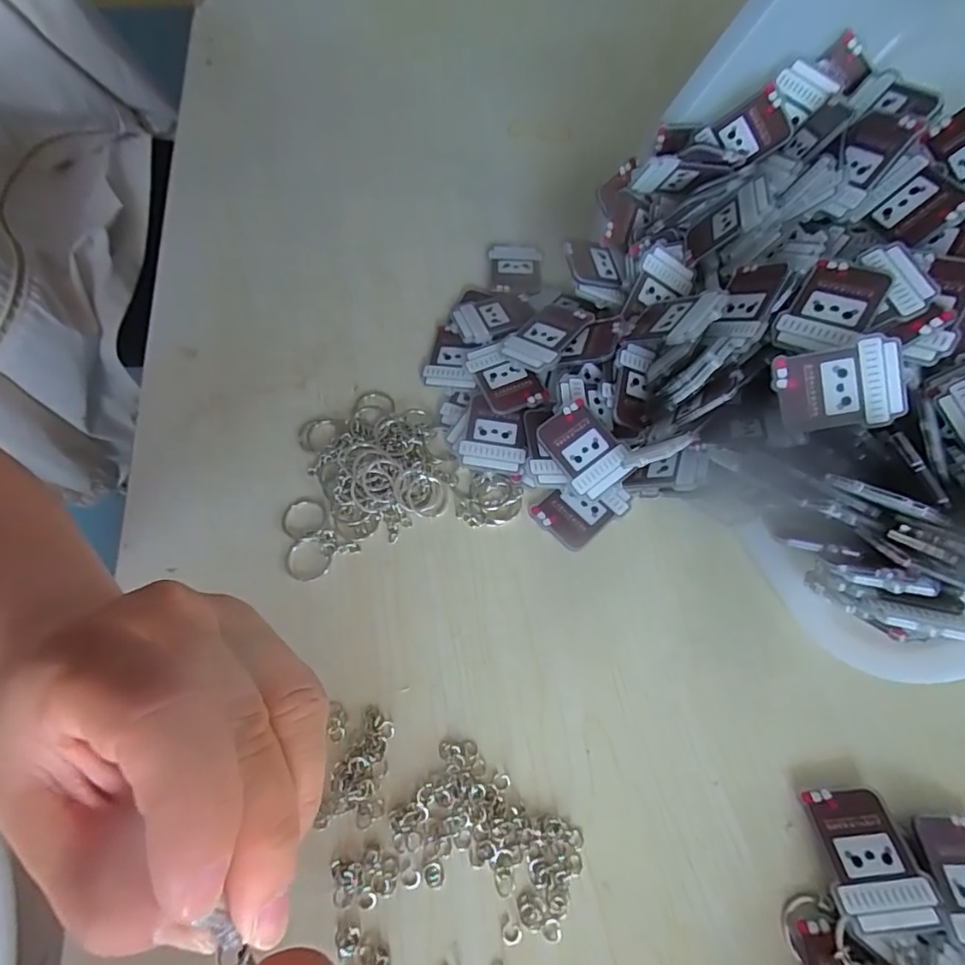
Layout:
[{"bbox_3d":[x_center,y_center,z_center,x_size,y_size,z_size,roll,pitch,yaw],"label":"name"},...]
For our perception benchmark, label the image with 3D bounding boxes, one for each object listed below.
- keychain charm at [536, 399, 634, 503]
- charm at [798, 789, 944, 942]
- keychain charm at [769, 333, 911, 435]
[{"bbox_3d":[0.059,-0.019,0.310,0.039,0.009,0.053,-30,81,-11],"label":"keychain charm"},{"bbox_3d":[0.167,0.162,0.236,0.039,0.004,0.052,-4,50,0],"label":"charm"},{"bbox_3d":[0.168,-0.045,0.256,0.053,0.004,0.039,-11,96,14],"label":"keychain charm"}]

